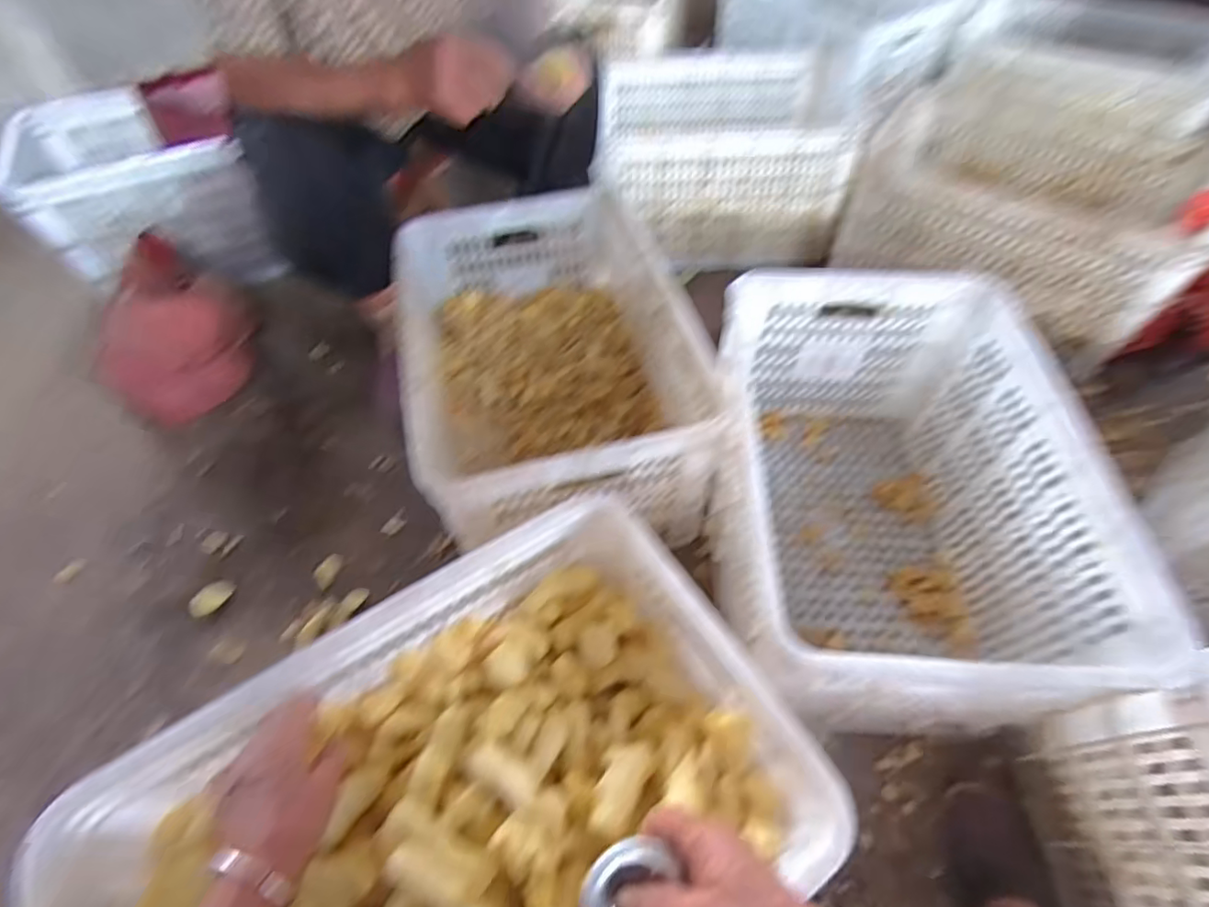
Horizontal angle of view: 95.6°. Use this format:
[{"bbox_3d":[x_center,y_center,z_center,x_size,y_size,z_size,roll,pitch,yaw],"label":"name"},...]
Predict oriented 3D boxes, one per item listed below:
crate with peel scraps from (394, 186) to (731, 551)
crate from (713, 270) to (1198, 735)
[{"bbox_3d":[-0.086,-0.136,0.812,0.369,0.213,0.555,-15,54,-10],"label":"crate with peel scraps"},{"bbox_3d":[0.333,0.048,0.704,0.350,0.288,0.518,2,53,2],"label":"crate"}]

